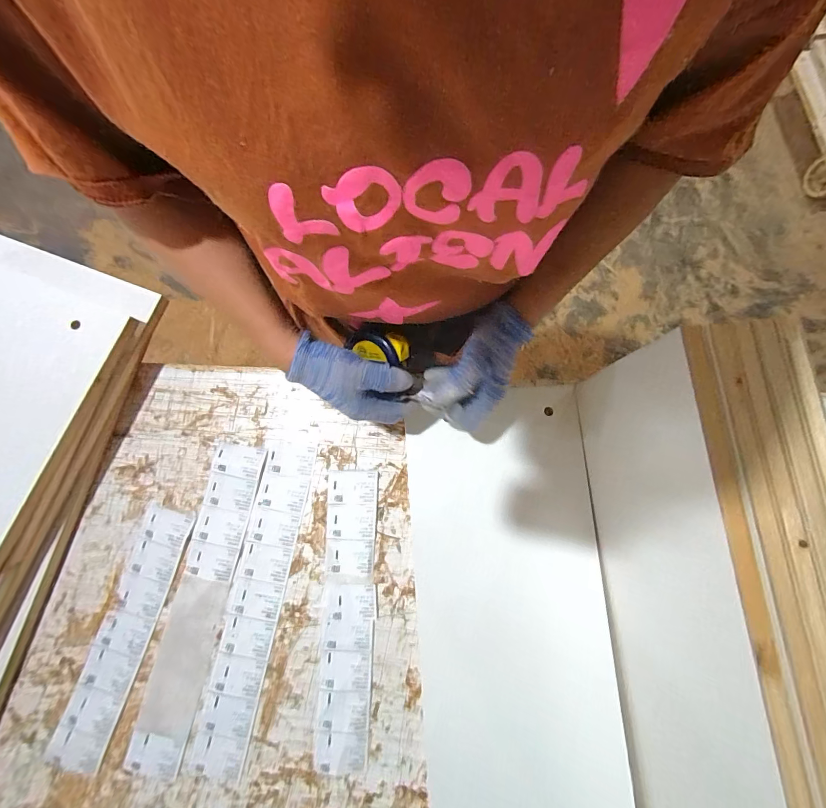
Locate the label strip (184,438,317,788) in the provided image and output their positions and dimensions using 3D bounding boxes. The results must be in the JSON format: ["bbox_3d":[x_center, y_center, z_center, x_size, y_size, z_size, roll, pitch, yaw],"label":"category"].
[{"bbox_3d":[-0.182,0.228,0.441,0.059,0.004,0.366,11,80,1],"label":"label strip"}]

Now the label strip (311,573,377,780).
[{"bbox_3d":[-0.078,0.304,0.426,0.062,0.007,0.194,3,79,1],"label":"label strip"}]

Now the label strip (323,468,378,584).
[{"bbox_3d":[-0.075,0.145,0.455,0.060,0.005,0.127,1,79,0],"label":"label strip"}]

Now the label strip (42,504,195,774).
[{"bbox_3d":[-0.327,0.259,0.429,0.057,0.006,0.278,17,80,2],"label":"label strip"}]

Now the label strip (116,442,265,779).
[{"bbox_3d":[-0.249,0.229,0.439,0.060,0.005,0.360,12,81,1],"label":"label strip"}]

